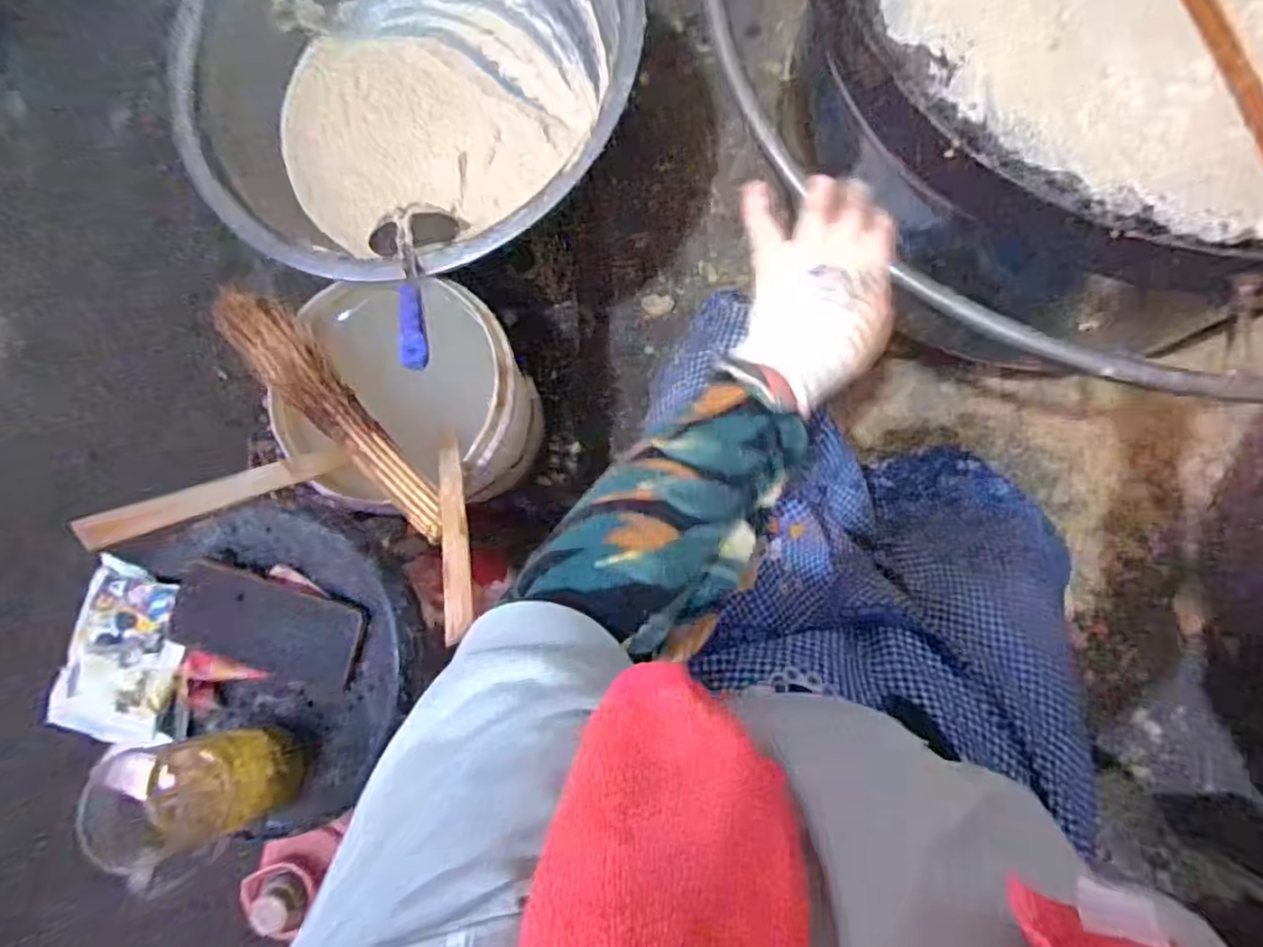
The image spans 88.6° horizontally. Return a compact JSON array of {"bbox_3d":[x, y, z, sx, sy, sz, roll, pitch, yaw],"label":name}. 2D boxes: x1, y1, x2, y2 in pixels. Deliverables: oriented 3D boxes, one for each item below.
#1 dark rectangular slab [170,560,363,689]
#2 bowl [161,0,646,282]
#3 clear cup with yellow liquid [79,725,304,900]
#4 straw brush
[{"bbox_3d":[-0.338,0.142,0.597,0.181,0.009,0.084,16,95,4],"label":"dark rectangular slab"},{"bbox_3d":[-0.255,-0.466,0.788,0.528,0.163,0.507,-1,84,7],"label":"bowl"},{"bbox_3d":[-0.347,0.257,0.533,0.102,0.121,0.105,-1,84,7],"label":"clear cup with yellow liquid"},{"bbox_3d":[-0.304,-0.065,0.657,0.061,0.040,0.340,-44,81,1],"label":"straw brush"}]

